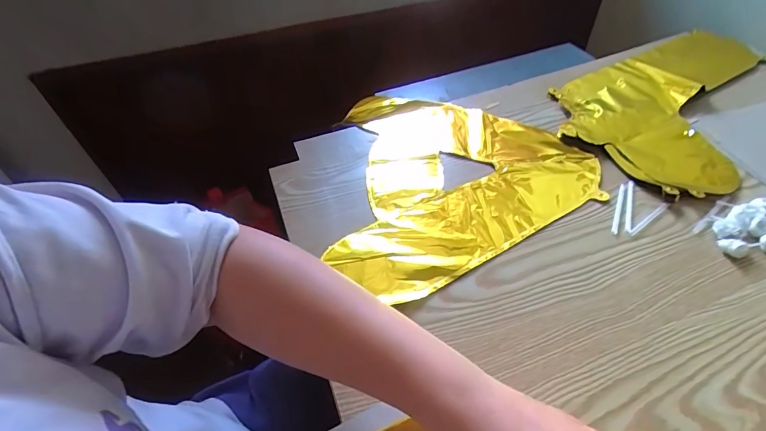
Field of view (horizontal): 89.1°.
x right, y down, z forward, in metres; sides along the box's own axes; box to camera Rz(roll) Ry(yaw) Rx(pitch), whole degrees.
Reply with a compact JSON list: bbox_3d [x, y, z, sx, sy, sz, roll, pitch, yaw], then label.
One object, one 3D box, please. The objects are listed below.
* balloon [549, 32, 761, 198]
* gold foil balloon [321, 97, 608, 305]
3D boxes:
[{"bbox_3d":[0.430,-0.173,0.564,0.394,0.020,0.245,-30,53,-22],"label":"balloon"},{"bbox_3d":[0.103,-0.056,0.484,0.300,0.009,0.353,0,48,3],"label":"gold foil balloon"}]

